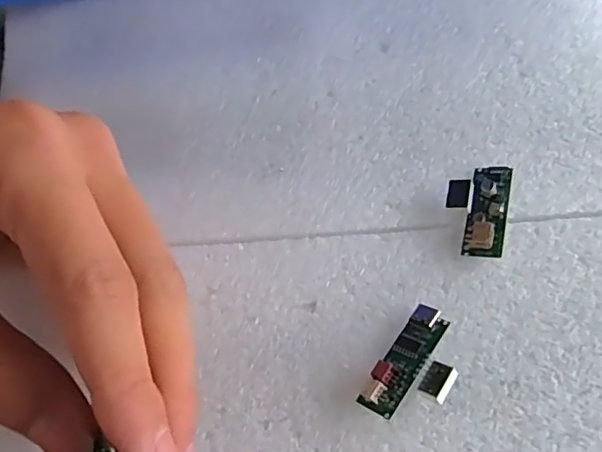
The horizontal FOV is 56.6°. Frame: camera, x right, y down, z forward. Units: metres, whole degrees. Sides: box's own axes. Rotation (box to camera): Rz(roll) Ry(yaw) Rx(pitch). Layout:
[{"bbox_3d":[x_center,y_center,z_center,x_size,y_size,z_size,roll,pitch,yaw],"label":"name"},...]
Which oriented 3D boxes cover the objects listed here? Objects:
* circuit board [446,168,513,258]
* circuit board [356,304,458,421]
[{"bbox_3d":[0.065,-0.007,0.207,0.022,0.010,0.037,16,67,3],"label":"circuit board"},{"bbox_3d":[0.038,0.047,0.182,0.023,0.012,0.038,36,71,13],"label":"circuit board"}]

